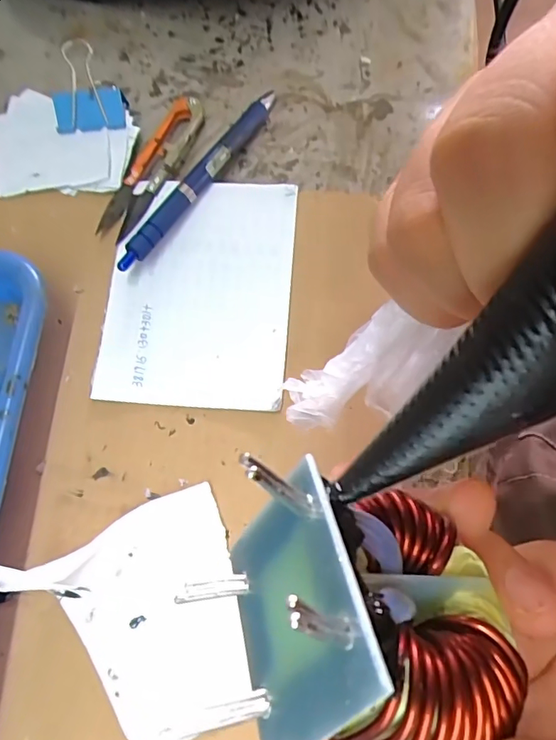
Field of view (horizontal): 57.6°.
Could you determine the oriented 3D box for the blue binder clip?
[{"bbox_3d":[-0.111,-0.161,0.290,0.042,0.027,0.039,-11,73,-4],"label":"blue binder clip"}]

